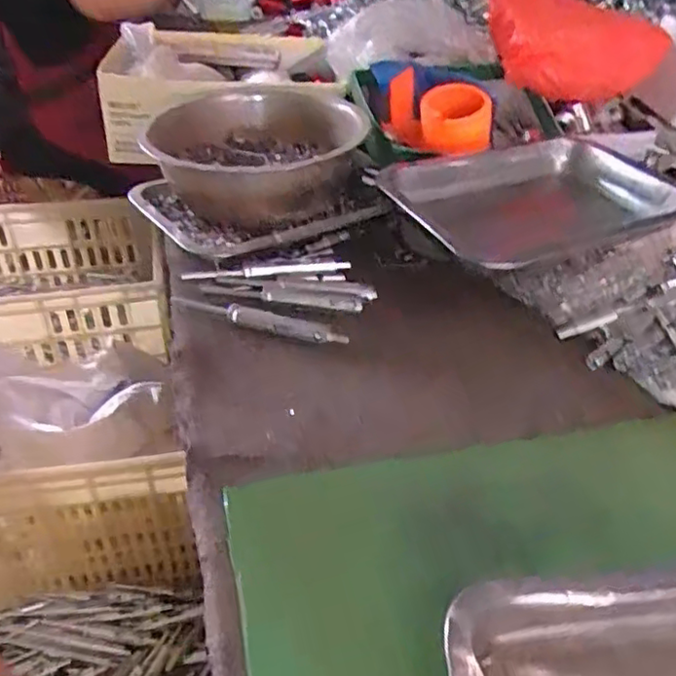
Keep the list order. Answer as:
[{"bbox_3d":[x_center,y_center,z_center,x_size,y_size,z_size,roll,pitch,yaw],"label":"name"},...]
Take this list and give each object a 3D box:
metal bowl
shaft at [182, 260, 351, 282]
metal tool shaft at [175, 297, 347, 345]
[{"bbox_3d":[-0.085,-0.192,0.696,0.224,0.078,0.228,-3,39,-6],"label":"metal bowl"},{"bbox_3d":[-0.066,-0.062,0.615,0.155,0.012,0.017,-7,39,-11],"label":"shaft"},{"bbox_3d":[-0.069,-0.017,0.553,0.156,0.009,0.021,12,40,13],"label":"metal tool shaft"}]

